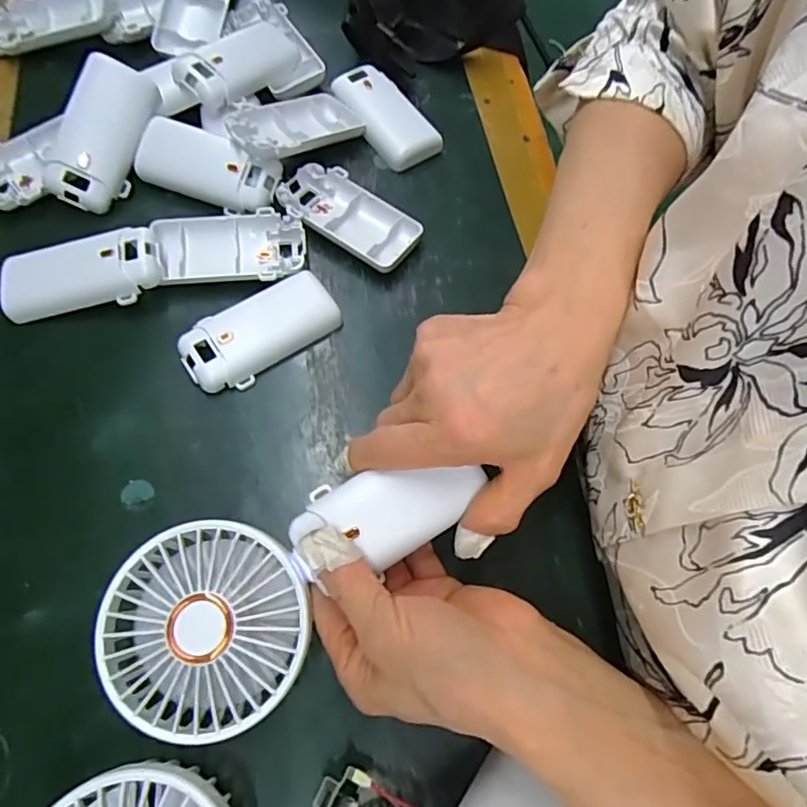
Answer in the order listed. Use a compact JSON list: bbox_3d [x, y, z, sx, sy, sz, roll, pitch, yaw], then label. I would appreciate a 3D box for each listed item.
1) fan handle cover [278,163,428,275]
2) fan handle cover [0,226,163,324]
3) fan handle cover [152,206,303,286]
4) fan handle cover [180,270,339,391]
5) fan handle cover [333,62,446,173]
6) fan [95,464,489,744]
[{"bbox_3d":[-0.037,-0.123,0.370,0.098,0.017,0.049,35,71,12],"label":"fan handle cover"},{"bbox_3d":[-0.195,-0.079,0.336,0.095,0.022,0.044,-9,68,-5],"label":"fan handle cover"},{"bbox_3d":[-0.110,-0.100,0.354,0.091,0.012,0.054,-4,68,-3],"label":"fan handle cover"},{"bbox_3d":[-0.086,-0.044,0.333,0.093,0.014,0.046,-36,73,-14],"label":"fan handle cover"},{"bbox_3d":[-0.011,-0.208,0.403,0.044,0.013,0.089,-27,71,-12],"label":"fan handle cover"},{"bbox_3d":[-0.045,0.077,0.253,0.171,0.033,0.081,-28,71,-10],"label":"fan"}]

